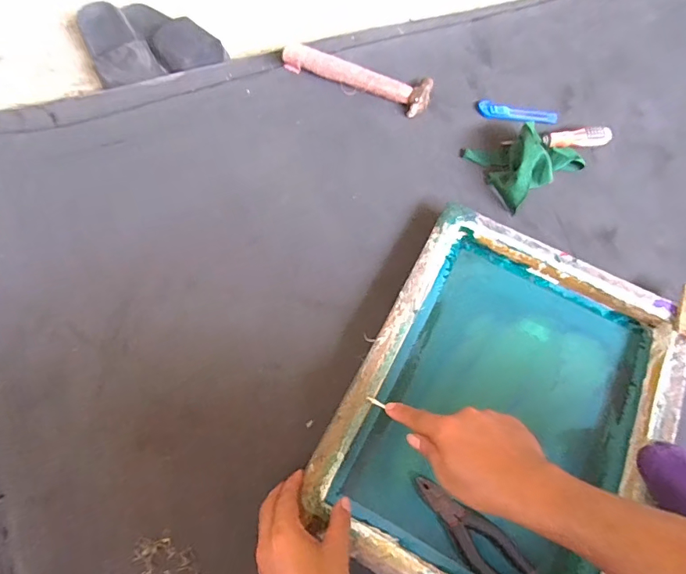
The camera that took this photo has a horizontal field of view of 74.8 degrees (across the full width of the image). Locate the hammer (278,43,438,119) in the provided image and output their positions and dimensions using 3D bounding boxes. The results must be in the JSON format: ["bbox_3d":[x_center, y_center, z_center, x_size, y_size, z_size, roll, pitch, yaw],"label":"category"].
[{"bbox_3d":[0.026,-0.370,0.783,0.262,0.045,0.072,20,66,6],"label":"hammer"}]

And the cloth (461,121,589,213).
[{"bbox_3d":[0.302,-0.218,0.716,0.164,0.064,0.133,-27,69,-14],"label":"cloth"}]

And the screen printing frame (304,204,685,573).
[{"bbox_3d":[0.196,0.140,0.547,0.346,0.053,0.453,26,67,9],"label":"screen printing frame"}]

